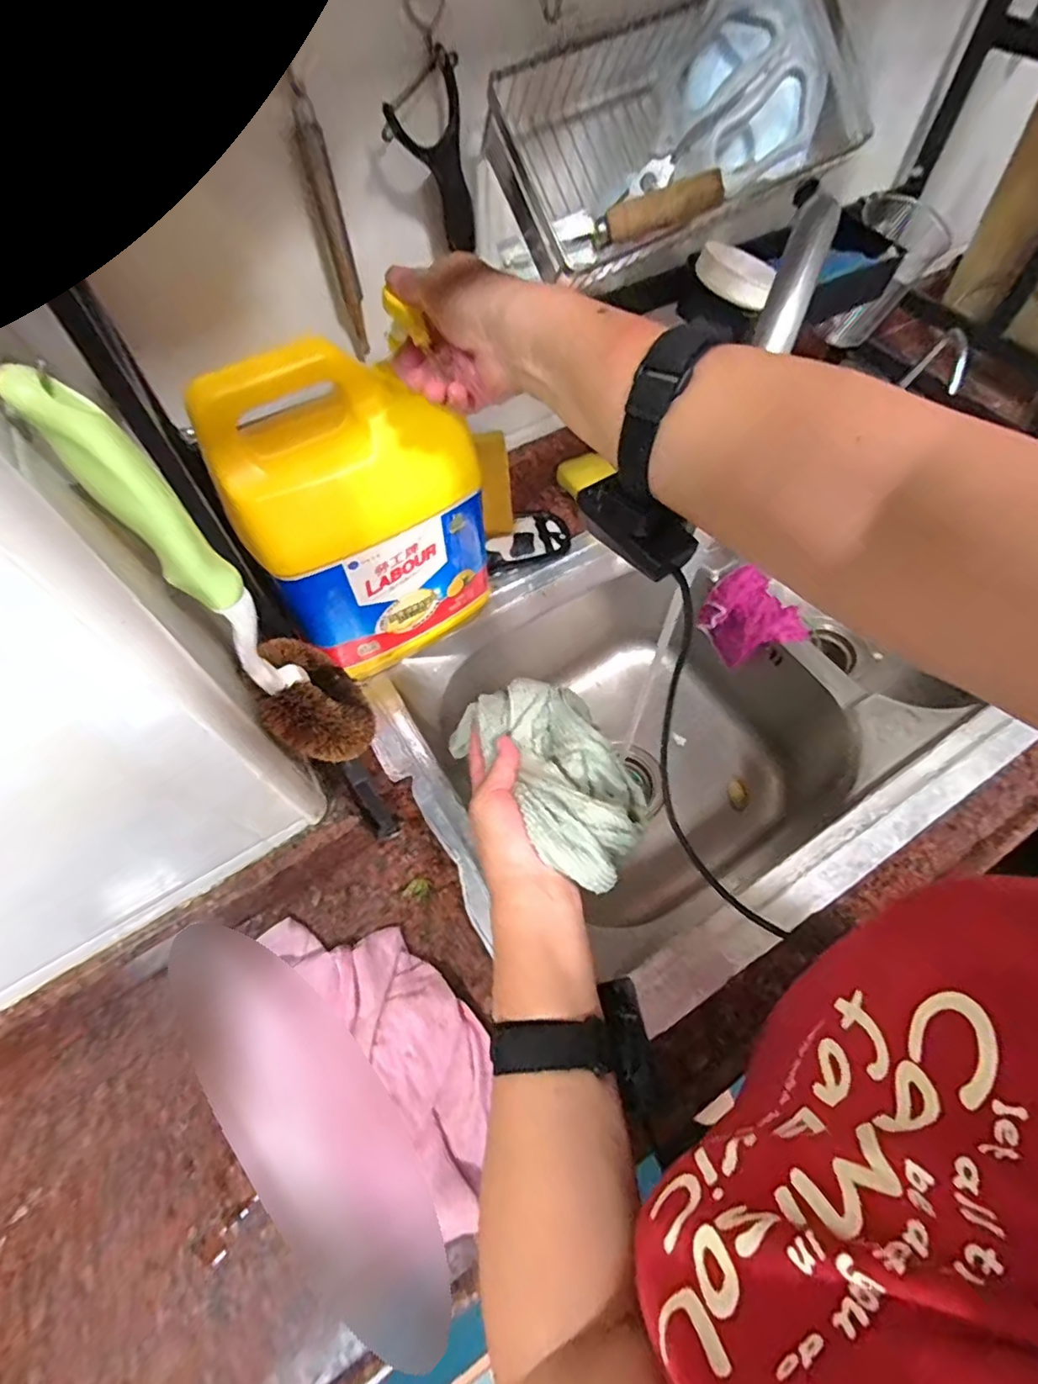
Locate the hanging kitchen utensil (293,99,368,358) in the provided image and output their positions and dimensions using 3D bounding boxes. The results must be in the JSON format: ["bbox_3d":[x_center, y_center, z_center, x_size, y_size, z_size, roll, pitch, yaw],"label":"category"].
[{"bbox_3d":[-0.133,-0.329,0.425,0.019,0.149,0.026,-16,61,-8],"label":"hanging kitchen utensil"}]

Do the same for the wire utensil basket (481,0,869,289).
[{"bbox_3d":[0.121,-0.426,0.430,0.286,0.113,0.144,-34,65,-17],"label":"wire utensil basket"}]

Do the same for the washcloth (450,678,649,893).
[{"bbox_3d":[0.025,0.061,0.421,0.103,0.060,0.173,-23,50,-12],"label":"washcloth"}]

